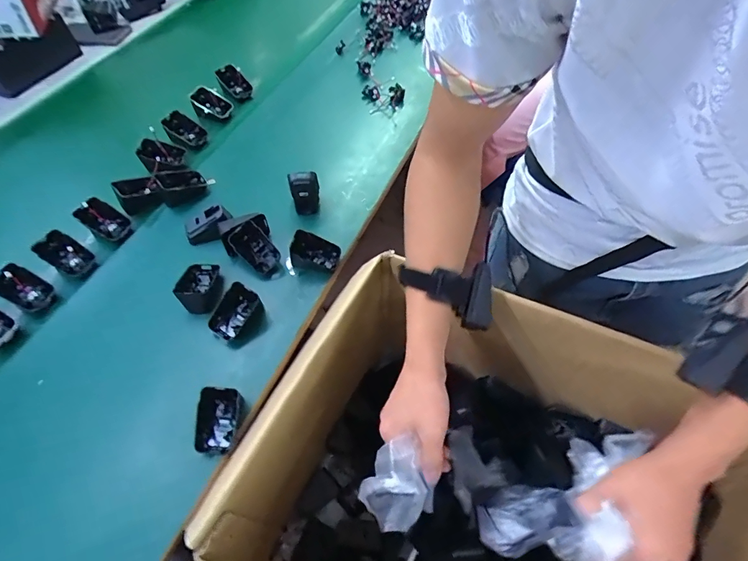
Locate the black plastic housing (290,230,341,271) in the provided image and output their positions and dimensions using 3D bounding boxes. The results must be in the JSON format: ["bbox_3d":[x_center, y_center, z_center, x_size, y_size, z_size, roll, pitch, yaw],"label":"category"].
[{"bbox_3d":[-0.081,-0.040,0.585,0.063,0.038,0.043,5,56,5],"label":"black plastic housing"}]

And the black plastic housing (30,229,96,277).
[{"bbox_3d":[-0.433,-0.038,0.585,0.059,0.037,0.047,23,59,16],"label":"black plastic housing"}]

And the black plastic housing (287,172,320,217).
[{"bbox_3d":[-0.103,-0.129,0.631,0.040,0.077,0.021,-1,56,0],"label":"black plastic housing"}]

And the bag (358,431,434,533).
[{"bbox_3d":[0.019,0.197,0.404,0.063,0.070,0.073,-12,56,-7],"label":"bag"}]

